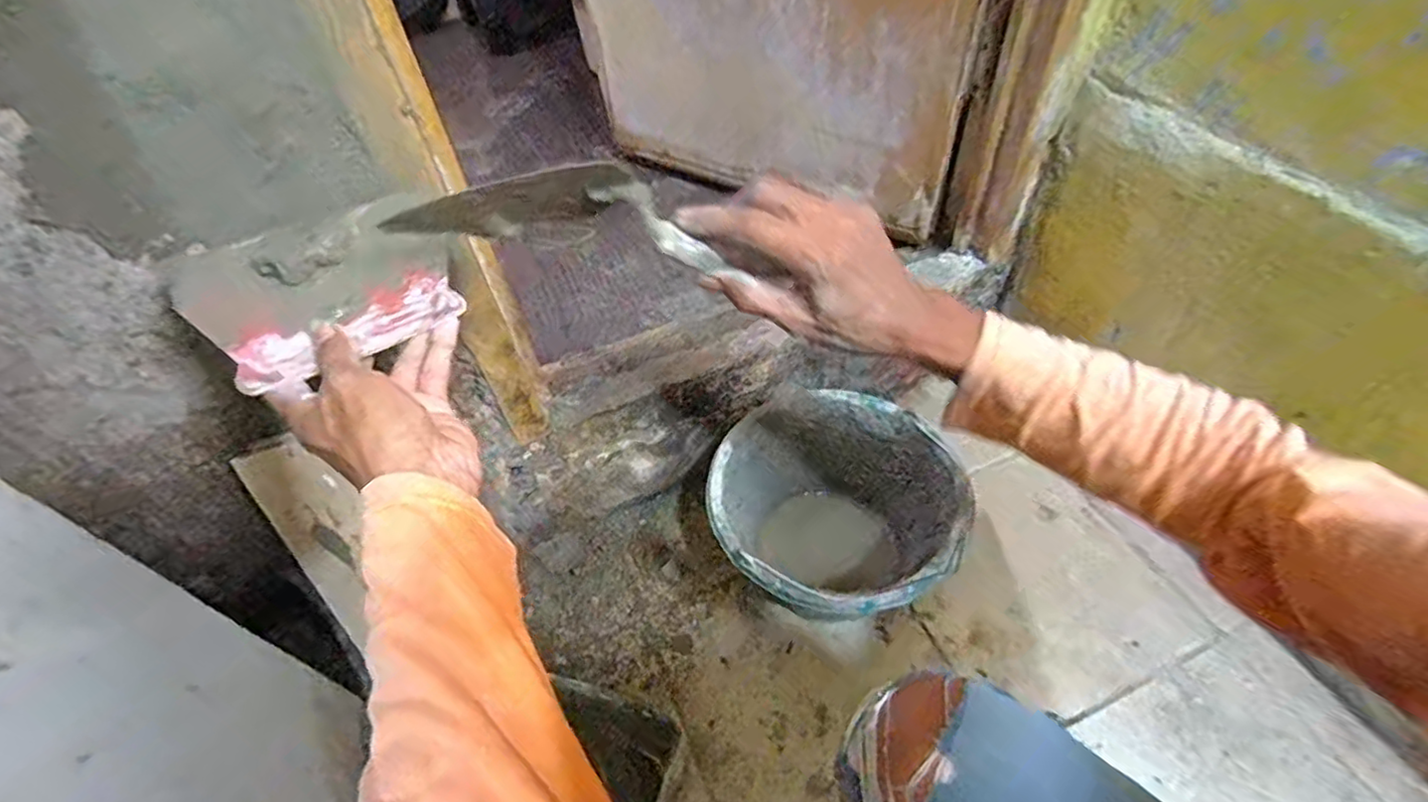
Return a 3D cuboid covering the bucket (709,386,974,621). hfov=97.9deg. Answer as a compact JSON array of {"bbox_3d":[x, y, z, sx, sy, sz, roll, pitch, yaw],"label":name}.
[{"bbox_3d":[0.142,0.156,0.747,0.262,0.215,0.264,-3,50,3],"label":"bucket"}]

